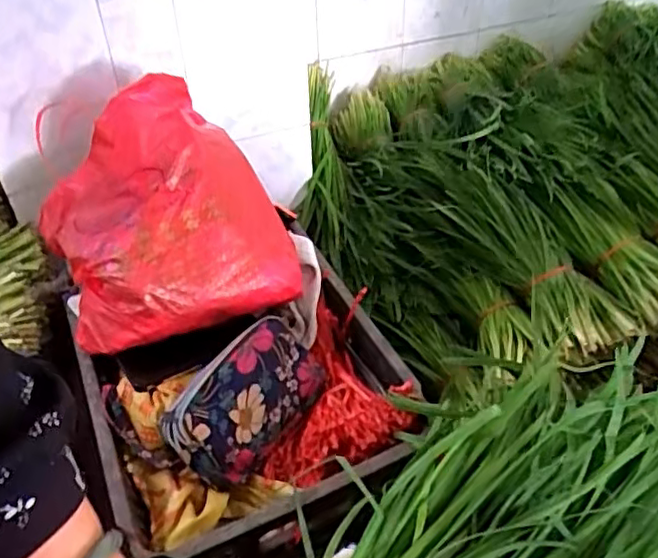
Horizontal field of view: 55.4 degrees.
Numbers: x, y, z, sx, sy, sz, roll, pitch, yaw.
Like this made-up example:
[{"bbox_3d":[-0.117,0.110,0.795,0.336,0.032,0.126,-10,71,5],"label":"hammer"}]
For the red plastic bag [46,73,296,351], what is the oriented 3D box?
[{"bbox_3d":[-0.195,-0.081,0.728,0.257,0.187,0.249,-17,44,-17],"label":"red plastic bag"}]

